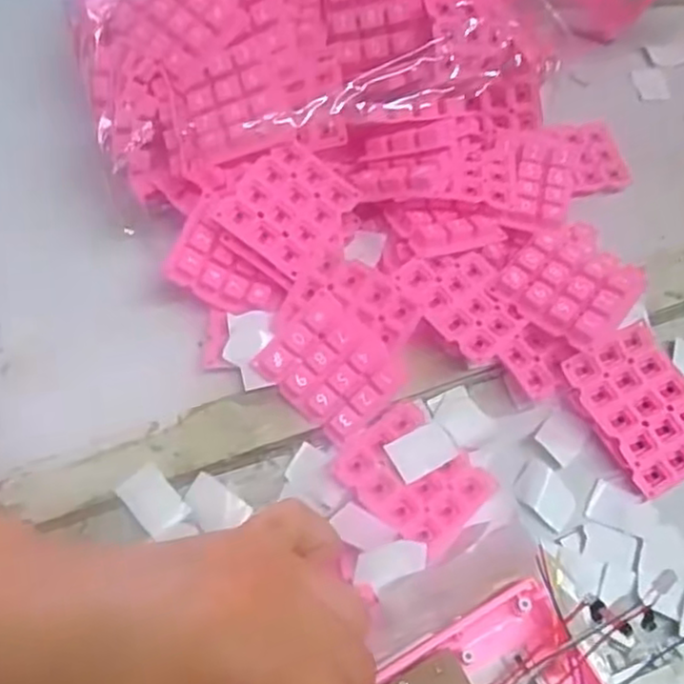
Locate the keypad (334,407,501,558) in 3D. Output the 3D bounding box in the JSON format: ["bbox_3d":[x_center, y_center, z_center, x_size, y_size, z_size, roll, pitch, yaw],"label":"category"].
[{"bbox_3d":[0.033,0.061,0.318,0.061,0.012,0.047,41,67,20],"label":"keypad"}]

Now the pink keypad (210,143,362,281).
[{"bbox_3d":[-0.025,-0.067,0.346,0.051,0.008,0.058,40,72,-6],"label":"pink keypad"}]

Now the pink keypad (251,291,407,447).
[{"bbox_3d":[-0.006,0.012,0.328,0.050,0.009,0.061,-45,84,3],"label":"pink keypad"}]

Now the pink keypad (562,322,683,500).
[{"bbox_3d":[0.142,0.030,0.327,0.050,0.007,0.070,-26,73,-13],"label":"pink keypad"}]

